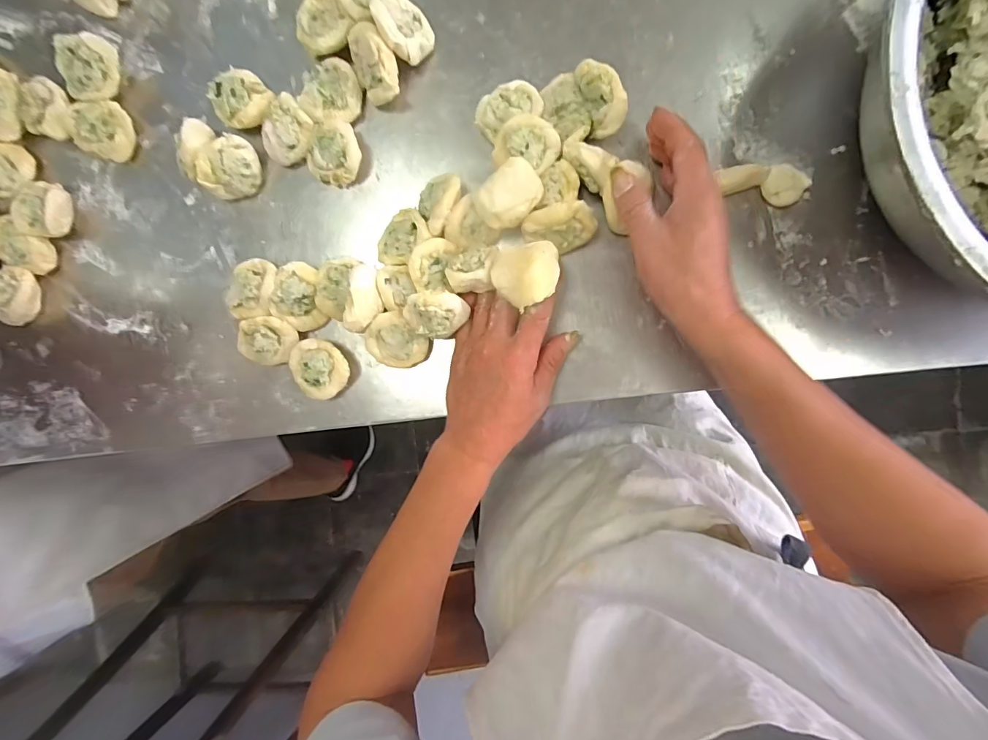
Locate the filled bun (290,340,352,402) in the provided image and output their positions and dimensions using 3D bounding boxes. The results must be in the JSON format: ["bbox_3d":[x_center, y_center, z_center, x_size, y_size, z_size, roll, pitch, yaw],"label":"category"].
[{"bbox_3d":[-0.165,-0.002,0.404,0.056,0.023,0.050,36,98,-1],"label":"filled bun"}]

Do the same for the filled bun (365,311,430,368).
[{"bbox_3d":[-0.088,-0.028,0.392,0.052,0.021,0.052,-2,114,-5],"label":"filled bun"}]

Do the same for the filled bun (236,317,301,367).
[{"bbox_3d":[-0.215,-0.027,0.405,0.055,0.027,0.045,1,97,4],"label":"filled bun"}]

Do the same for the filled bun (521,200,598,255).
[{"bbox_3d":[0.056,-0.120,0.367,0.060,0.040,0.035,-10,93,6],"label":"filled bun"}]

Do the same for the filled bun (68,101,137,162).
[{"bbox_3d":[-0.367,-0.227,0.401,0.051,0.024,0.050,16,98,2],"label":"filled bun"}]

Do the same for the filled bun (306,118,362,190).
[{"bbox_3d":[-0.142,-0.194,0.384,0.043,0.033,0.052,33,96,2],"label":"filled bun"}]

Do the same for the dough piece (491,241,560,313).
[{"bbox_3d":[0.026,-0.077,0.341,0.053,0.029,0.047,-6,97,5],"label":"dough piece"}]

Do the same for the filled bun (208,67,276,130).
[{"bbox_3d":[-0.227,-0.244,0.385,0.047,0.029,0.048,1,97,4],"label":"filled bun"}]

